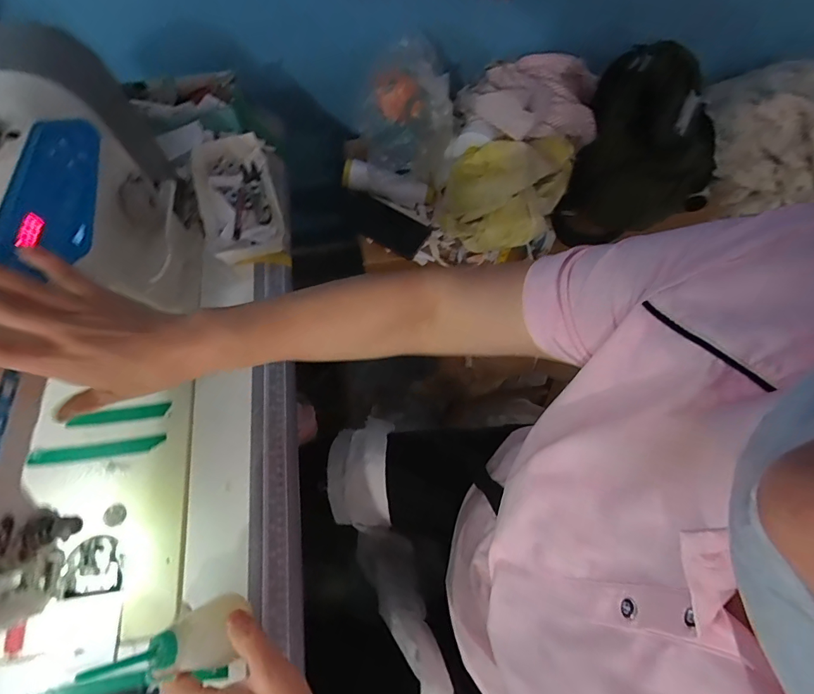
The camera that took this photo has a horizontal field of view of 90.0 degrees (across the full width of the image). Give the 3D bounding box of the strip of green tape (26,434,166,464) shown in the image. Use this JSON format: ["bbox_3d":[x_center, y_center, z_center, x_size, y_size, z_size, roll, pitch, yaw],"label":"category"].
[{"bbox_3d":[-0.339,0.113,0.447,0.140,0.004,0.015,-6,79,-3],"label":"strip of green tape"}]

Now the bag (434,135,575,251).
[{"bbox_3d":[0.171,-0.269,0.718,0.225,0.108,0.157,3,68,2],"label":"bag"}]

